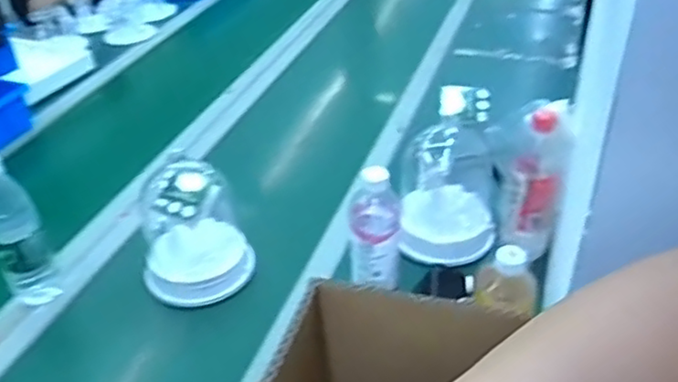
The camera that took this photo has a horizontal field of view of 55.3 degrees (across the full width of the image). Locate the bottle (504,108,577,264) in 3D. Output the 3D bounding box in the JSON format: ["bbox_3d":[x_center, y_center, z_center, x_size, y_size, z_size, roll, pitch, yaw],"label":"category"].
[{"bbox_3d":[0.277,-0.010,0.899,0.068,0.196,0.074,15,40,23],"label":"bottle"}]

